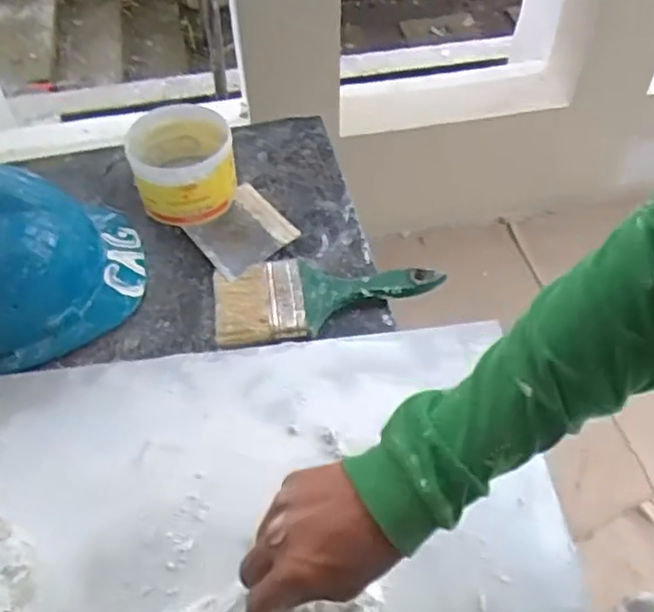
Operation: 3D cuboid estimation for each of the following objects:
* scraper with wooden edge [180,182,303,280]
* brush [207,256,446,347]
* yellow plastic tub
[{"bbox_3d":[-0.097,-0.087,0.769,0.108,0.019,0.111,-35,62,-23],"label":"scraper with wooden edge"},{"bbox_3d":[0.000,-0.015,0.708,0.231,0.014,0.092,-7,55,-6],"label":"brush"},{"bbox_3d":[-0.163,-0.164,0.777,0.111,0.074,0.129,-14,56,-10],"label":"yellow plastic tub"}]

